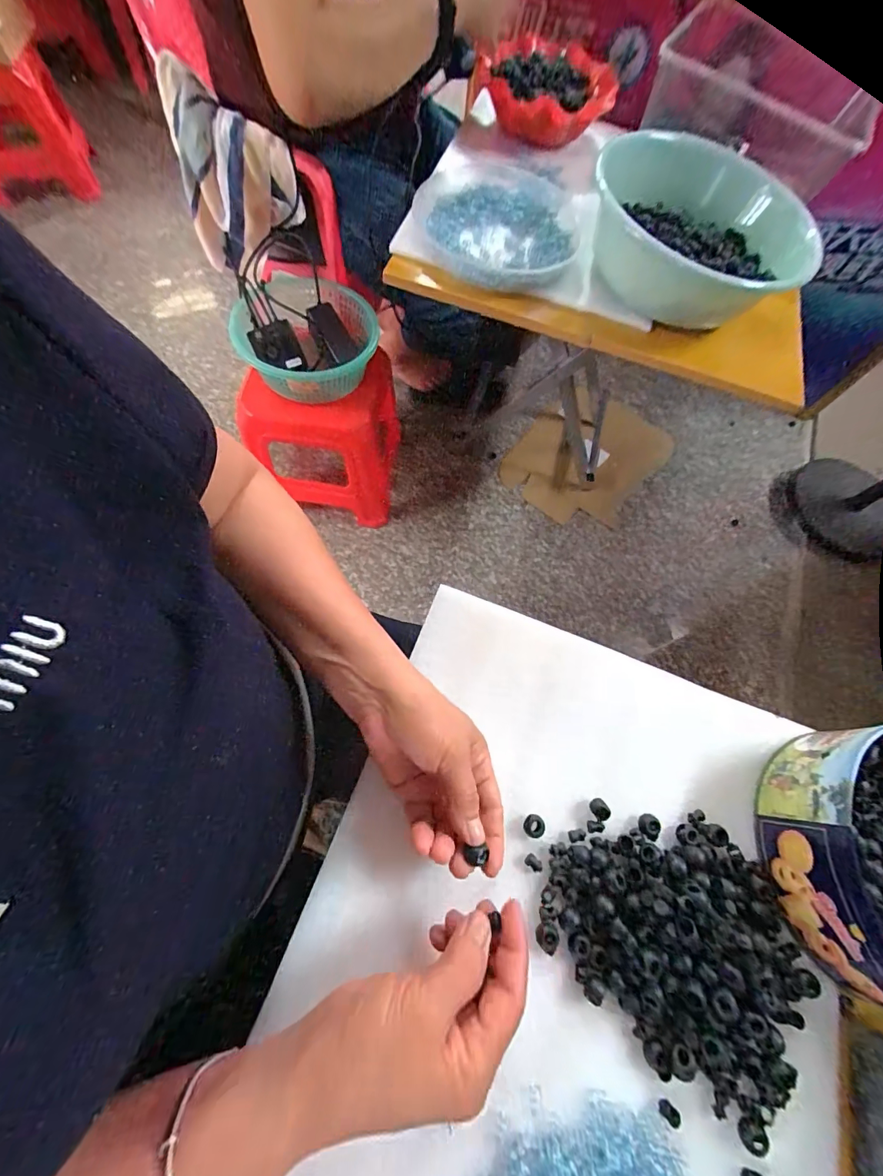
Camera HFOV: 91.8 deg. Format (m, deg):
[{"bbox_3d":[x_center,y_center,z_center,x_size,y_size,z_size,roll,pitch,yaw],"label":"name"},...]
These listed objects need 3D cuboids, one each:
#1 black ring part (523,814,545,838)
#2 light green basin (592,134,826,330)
[{"bbox_3d":[0.070,0.180,0.323,0.014,0.009,0.016,29,66,10],"label":"black ring part"},{"bbox_3d":[0.351,-0.508,0.601,0.268,0.098,0.327,12,67,-1],"label":"light green basin"}]

